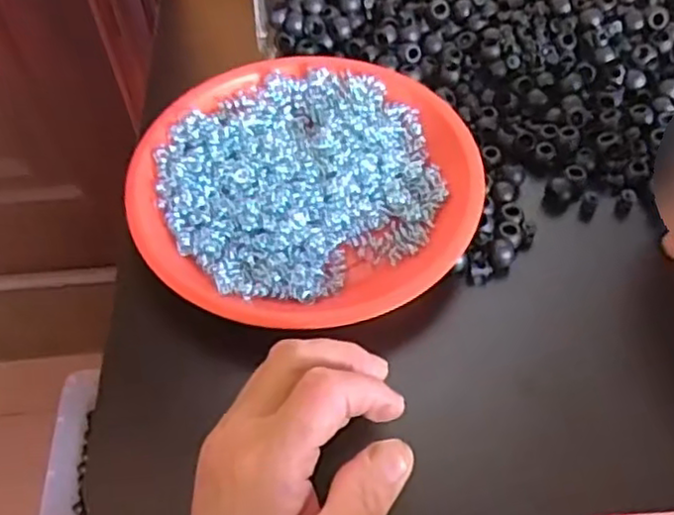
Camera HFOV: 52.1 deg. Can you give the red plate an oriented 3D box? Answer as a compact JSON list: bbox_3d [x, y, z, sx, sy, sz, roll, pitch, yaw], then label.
[{"bbox_3d":[-0.020,-0.045,0.397,0.185,0.021,0.188,0,55,0],"label":"red plate"}]

